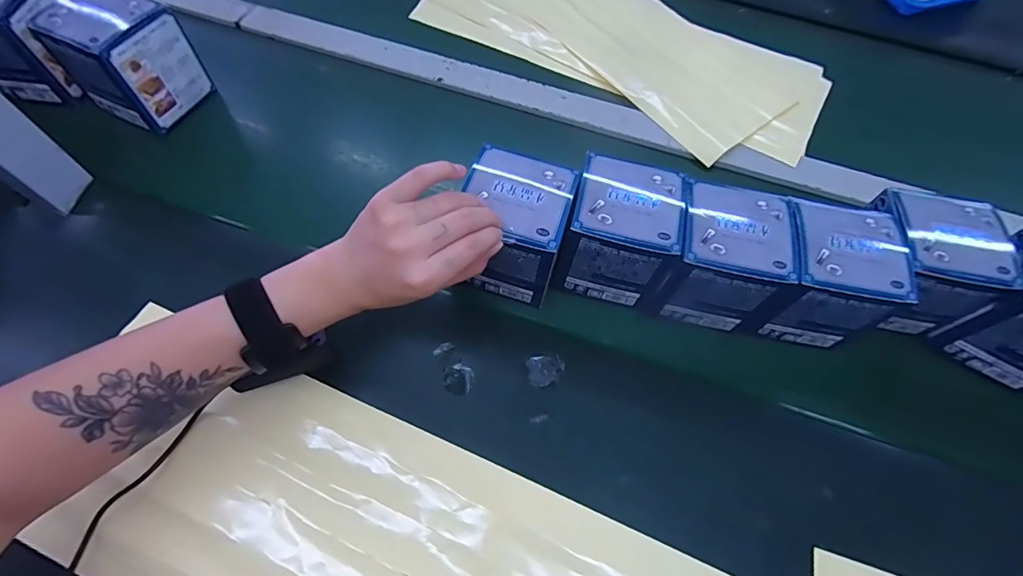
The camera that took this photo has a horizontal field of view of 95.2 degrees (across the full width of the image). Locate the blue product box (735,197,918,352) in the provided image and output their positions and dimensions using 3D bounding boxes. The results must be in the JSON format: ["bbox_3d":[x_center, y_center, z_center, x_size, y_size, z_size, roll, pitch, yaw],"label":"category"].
[{"bbox_3d":[0.245,-0.009,0.374,0.082,0.087,0.078,14,61,5],"label":"blue product box"}]

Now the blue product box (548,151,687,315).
[{"bbox_3d":[0.085,-0.044,0.381,0.084,0.096,0.074,14,61,5],"label":"blue product box"}]

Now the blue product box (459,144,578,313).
[{"bbox_3d":[0.003,-0.048,0.378,0.077,0.088,0.079,16,62,6],"label":"blue product box"}]

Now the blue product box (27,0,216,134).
[{"bbox_3d":[-0.366,-0.220,0.442,0.092,0.099,0.081,24,63,10],"label":"blue product box"}]

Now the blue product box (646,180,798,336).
[{"bbox_3d":[0.164,-0.021,0.377,0.085,0.087,0.080,13,61,4],"label":"blue product box"}]

